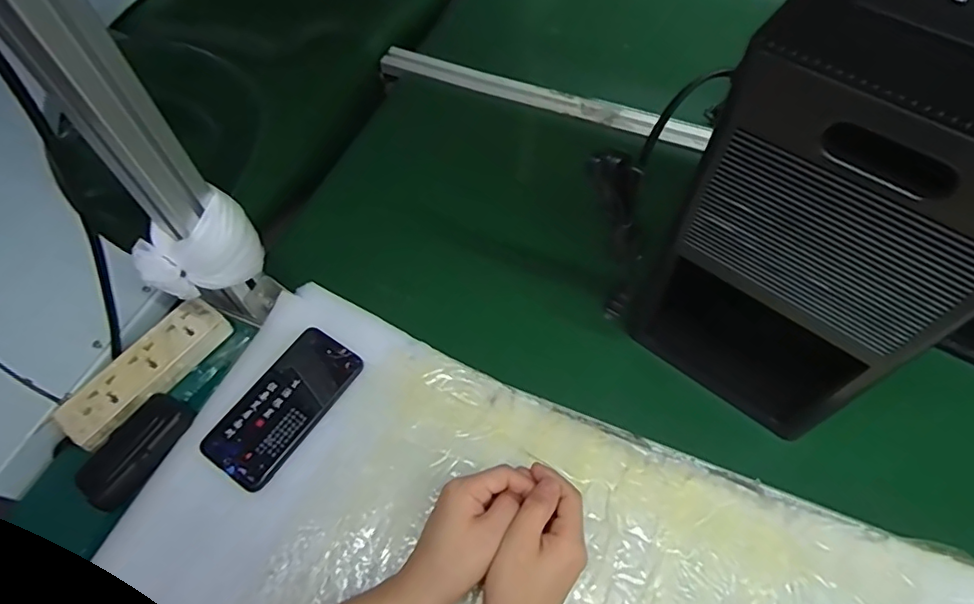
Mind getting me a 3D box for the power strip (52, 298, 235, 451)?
[{"bbox_3d":[-0.341,0.067,0.560,0.052,0.025,0.170,34,65,19],"label":"power strip"}]

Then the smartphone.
[{"bbox_3d":[-0.196,0.099,0.543,0.076,0.008,0.153,31,64,17],"label":"smartphone"}]

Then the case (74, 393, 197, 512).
[{"bbox_3d":[-0.328,0.135,0.522,0.056,0.023,0.105,27,63,16],"label":"case"}]

